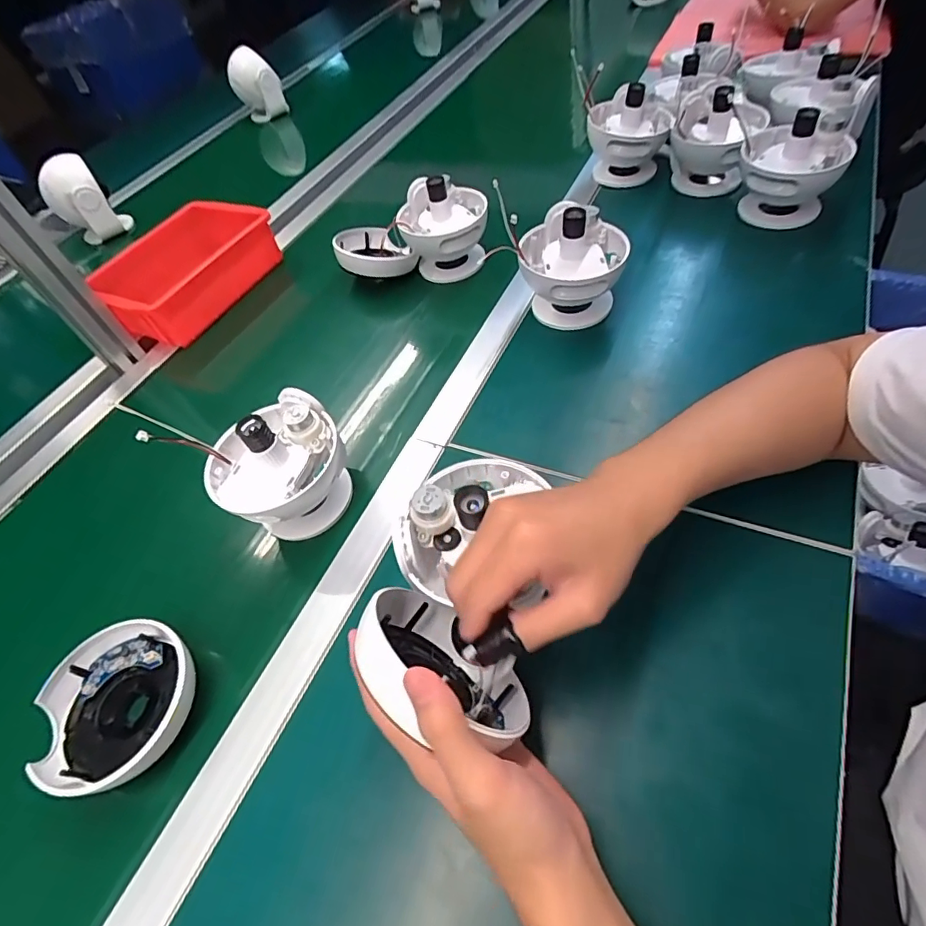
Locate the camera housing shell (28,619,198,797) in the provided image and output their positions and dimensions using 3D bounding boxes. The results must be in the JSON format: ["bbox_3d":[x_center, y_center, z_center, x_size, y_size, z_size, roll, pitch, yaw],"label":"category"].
[{"bbox_3d":[-0.263,0.185,0.390,0.111,0.038,0.112,-8,47,-2],"label":"camera housing shell"}]

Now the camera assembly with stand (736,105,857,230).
[{"bbox_3d":[0.407,-0.360,0.642,0.114,0.125,0.111,20,52,22],"label":"camera assembly with stand"}]

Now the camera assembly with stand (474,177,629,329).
[{"bbox_3d":[0.118,-0.222,0.578,0.117,0.119,0.105,13,50,17],"label":"camera assembly with stand"}]

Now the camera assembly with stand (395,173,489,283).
[{"bbox_3d":[-0.025,-0.311,0.685,0.111,0.126,0.102,-7,47,-1],"label":"camera assembly with stand"}]

